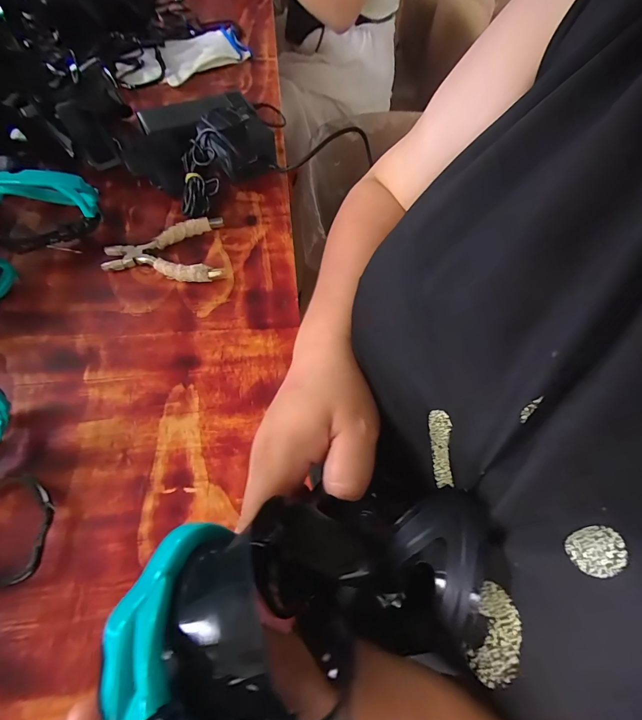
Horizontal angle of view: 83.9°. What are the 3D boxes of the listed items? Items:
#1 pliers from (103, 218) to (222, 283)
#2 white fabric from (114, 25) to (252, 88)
[{"bbox_3d":[-0.172,-0.120,0.394,0.126,0.017,0.086,-6,60,-6],"label":"pliers"},{"bbox_3d":[-0.231,-0.535,0.622,0.115,0.022,0.245,38,65,18],"label":"white fabric"}]

